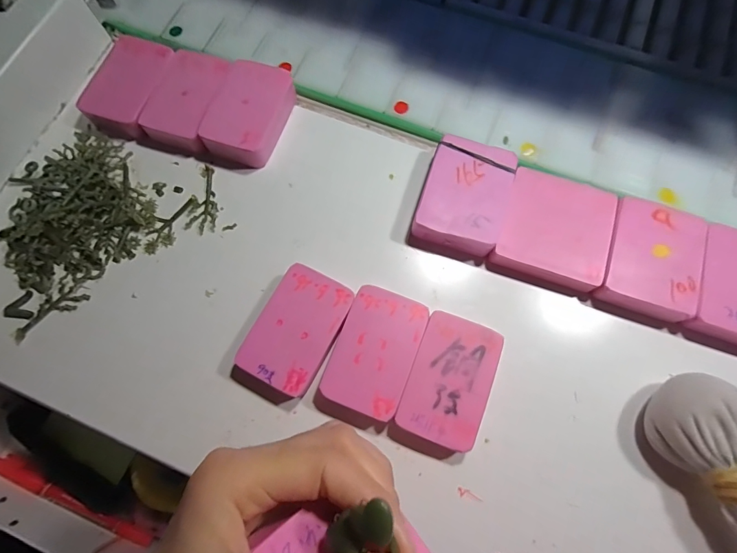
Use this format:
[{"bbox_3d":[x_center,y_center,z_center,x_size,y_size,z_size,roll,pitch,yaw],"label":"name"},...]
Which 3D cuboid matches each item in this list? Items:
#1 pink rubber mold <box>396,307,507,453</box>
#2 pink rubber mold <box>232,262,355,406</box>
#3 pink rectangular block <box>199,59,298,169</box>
[{"bbox_3d":[0.047,0.060,0.230,0.045,0.016,0.070,21,73,7],"label":"pink rubber mold"},{"bbox_3d":[-0.045,0.036,0.237,0.046,0.016,0.078,26,74,8],"label":"pink rubber mold"},{"bbox_3d":[-0.086,-0.117,0.278,0.049,0.017,0.075,18,73,6],"label":"pink rectangular block"}]

